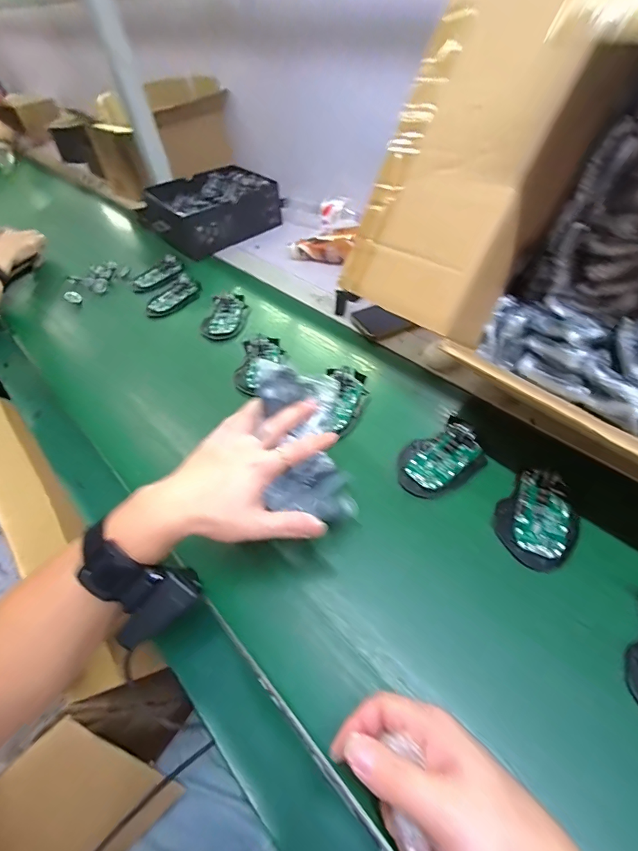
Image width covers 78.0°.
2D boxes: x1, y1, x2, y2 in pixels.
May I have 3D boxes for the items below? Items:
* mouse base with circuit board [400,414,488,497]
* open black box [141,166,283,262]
[{"bbox_3d":[0.138,0.039,0.449,0.096,0.034,0.068,-30,55,-17],"label":"mouse base with circuit board"},{"bbox_3d":[-0.243,-0.483,0.881,0.257,0.091,0.231,-30,55,-17],"label":"open black box"}]

